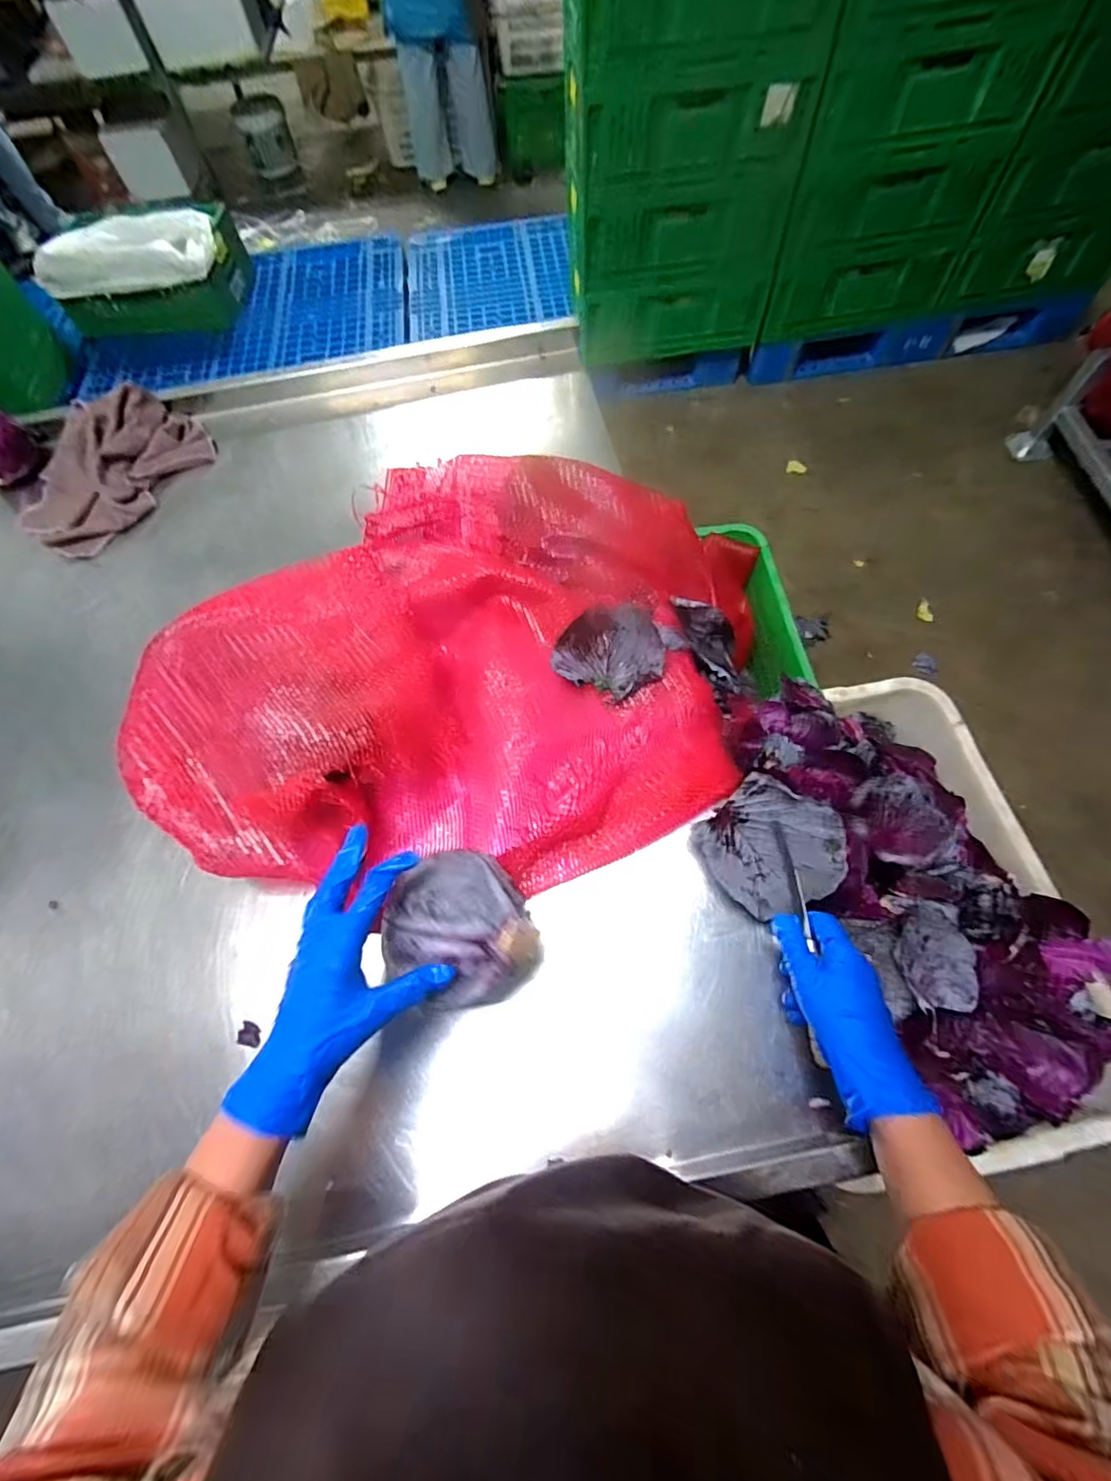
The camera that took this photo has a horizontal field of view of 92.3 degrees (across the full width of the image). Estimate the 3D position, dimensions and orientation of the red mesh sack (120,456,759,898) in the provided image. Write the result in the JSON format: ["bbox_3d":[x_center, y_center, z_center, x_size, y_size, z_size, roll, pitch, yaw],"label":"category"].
[{"bbox_3d":[-0.081,-0.111,0.588,0.607,0.118,0.504,0,67,3],"label":"red mesh sack"}]

